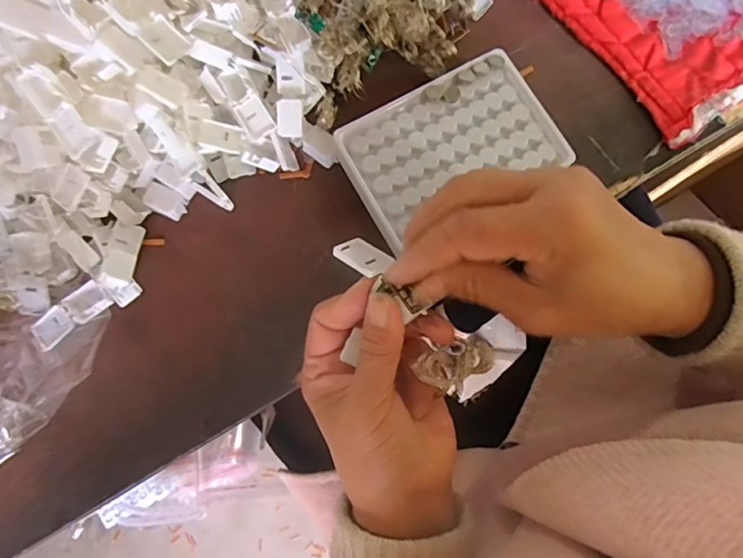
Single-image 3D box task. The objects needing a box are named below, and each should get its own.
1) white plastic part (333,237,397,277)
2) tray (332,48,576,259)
[{"bbox_3d":[-0.004,-0.011,0.256,0.030,0.004,0.022,33,42,28],"label":"white plastic part"},{"bbox_3d":[0.050,-0.088,0.341,0.130,0.033,0.085,-27,80,-4],"label":"tray"}]

